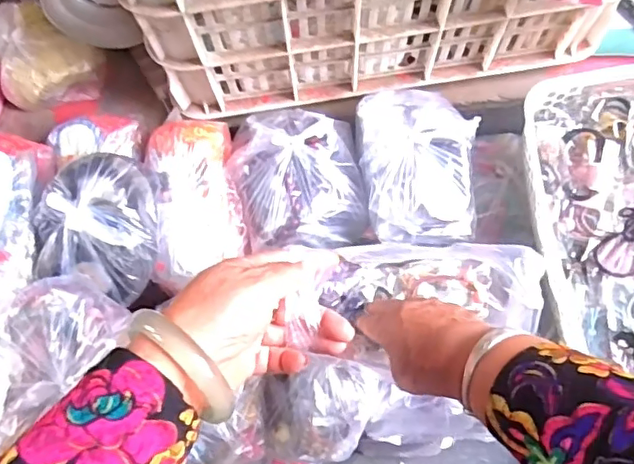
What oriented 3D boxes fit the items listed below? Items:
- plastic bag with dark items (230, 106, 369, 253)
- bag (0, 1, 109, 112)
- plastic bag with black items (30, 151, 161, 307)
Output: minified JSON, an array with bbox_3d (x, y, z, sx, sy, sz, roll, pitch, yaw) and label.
[{"bbox_3d":[-0.020,-0.060,0.591,0.128,0.061,0.150,-8,70,-2],"label":"plastic bag with dark items"},{"bbox_3d":[-0.326,-0.201,0.645,0.150,0.059,0.100,30,73,11],"label":"bag"},{"bbox_3d":[-0.209,-0.012,0.544,0.110,0.067,0.126,9,70,4],"label":"plastic bag with black items"}]

